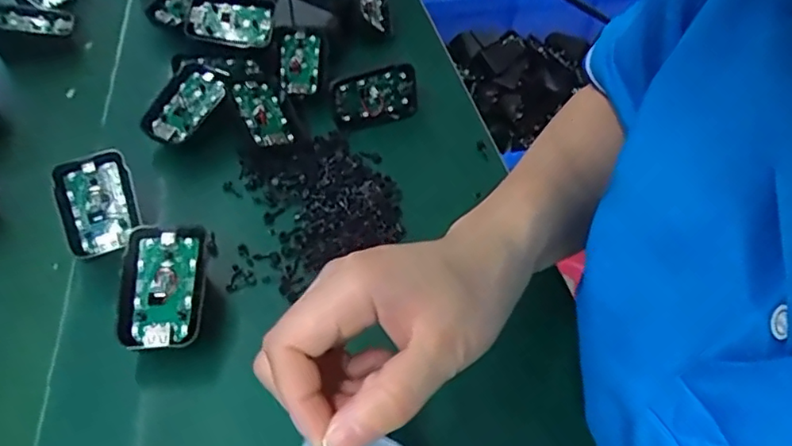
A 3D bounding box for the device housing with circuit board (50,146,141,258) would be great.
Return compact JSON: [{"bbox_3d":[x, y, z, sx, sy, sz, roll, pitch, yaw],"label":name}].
[{"bbox_3d":[-0.183,-0.011,0.362,0.042,0.009,0.066,-15,70,-23],"label":"device housing with circuit board"}]

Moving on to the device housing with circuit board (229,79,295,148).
[{"bbox_3d":[-0.097,-0.081,0.435,0.034,0.006,0.062,-15,64,-38],"label":"device housing with circuit board"}]

